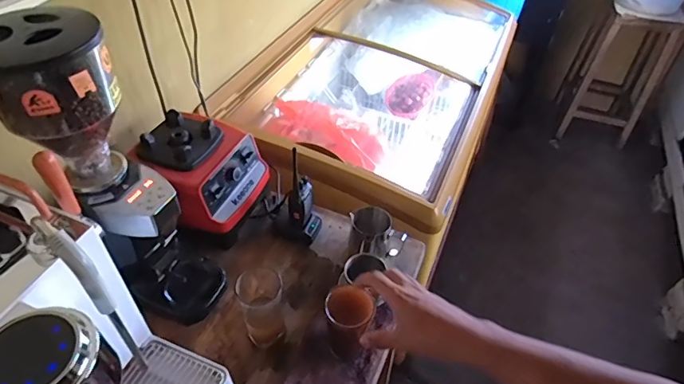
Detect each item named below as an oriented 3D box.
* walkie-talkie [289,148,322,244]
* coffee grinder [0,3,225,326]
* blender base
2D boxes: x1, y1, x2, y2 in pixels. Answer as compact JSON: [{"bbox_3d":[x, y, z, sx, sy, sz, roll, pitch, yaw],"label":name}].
[{"bbox_3d":[-0.066,0.000,0.864,0.049,0.190,0.058,18,47,15],"label":"walkie-talkie"},{"bbox_3d":[-0.316,0.005,0.678,0.182,0.466,0.145,31,52,25],"label":"coffee grinder"},{"bbox_3d":[-0.260,-0.030,0.892,0.192,0.166,0.180,15,47,12],"label":"blender base"}]

